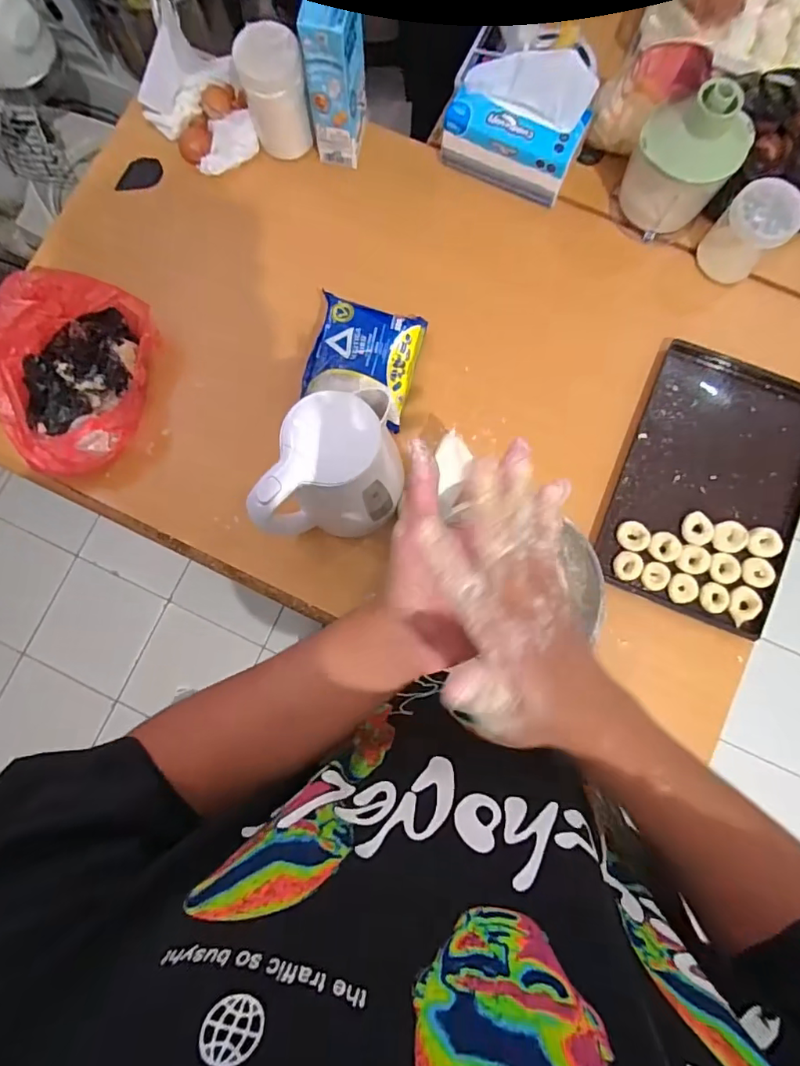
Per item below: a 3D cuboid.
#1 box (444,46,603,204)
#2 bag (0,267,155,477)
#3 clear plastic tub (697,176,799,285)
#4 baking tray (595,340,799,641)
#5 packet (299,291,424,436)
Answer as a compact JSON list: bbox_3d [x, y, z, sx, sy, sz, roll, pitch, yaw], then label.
[{"bbox_3d":[0.164,-0.570,0.718,0.182,0.117,0.126,26,84,4],"label":"box"},{"bbox_3d":[-0.440,-0.209,0.676,0.161,0.150,0.250,12,84,3],"label":"bag"},{"bbox_3d":[0.473,-0.408,0.701,0.085,0.112,0.071,43,86,6],"label":"clear plastic tub"},{"bbox_3d":[0.433,-0.067,0.699,0.237,0.021,0.358,21,84,4],"label":"baking tray"},{"bbox_3d":[-0.051,-0.241,0.718,0.143,0.057,0.162,15,84,3],"label":"packet"}]

